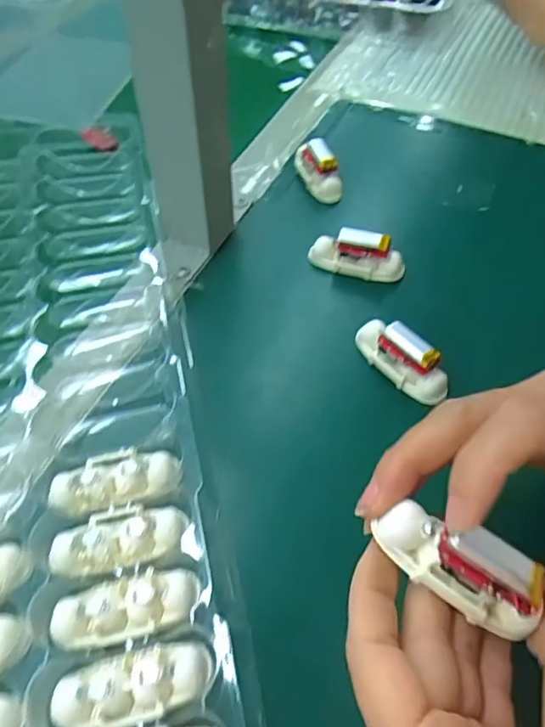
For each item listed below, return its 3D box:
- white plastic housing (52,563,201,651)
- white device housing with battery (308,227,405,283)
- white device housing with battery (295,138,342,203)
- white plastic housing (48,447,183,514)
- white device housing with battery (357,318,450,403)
[{"bbox_3d":[-0.064,0.105,0.236,0.064,0.013,0.025,-11,55,-9],"label":"white plastic housing"},{"bbox_3d":[0.057,-0.073,0.369,0.063,0.034,0.017,13,55,9],"label":"white device housing with battery"},{"bbox_3d":[0.034,-0.153,0.425,0.019,0.031,0.059,-19,56,-14],"label":"white device housing with battery"},{"bbox_3d":[-0.079,0.058,0.278,0.063,0.019,0.026,-14,55,-10],"label":"white plastic housing"},{"bbox_3d":[0.075,-0.005,0.316,0.019,0.026,0.063,-31,60,-21],"label":"white device housing with battery"}]

